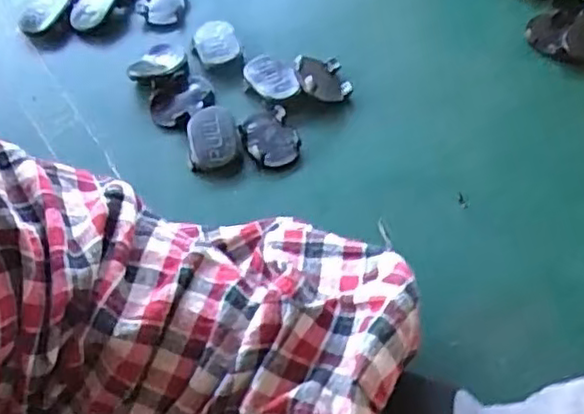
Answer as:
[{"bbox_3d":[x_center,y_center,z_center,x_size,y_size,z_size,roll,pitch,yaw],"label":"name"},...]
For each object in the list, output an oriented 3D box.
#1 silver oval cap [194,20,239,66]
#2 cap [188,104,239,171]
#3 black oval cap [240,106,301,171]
[{"bbox_3d":[-0.050,-0.108,0.443,0.027,0.010,0.032,-11,57,-4],"label":"silver oval cap"},{"bbox_3d":[-0.048,-0.041,0.403,0.029,0.010,0.039,-9,57,-2],"label":"cap"},{"bbox_3d":[-0.013,-0.041,0.403,0.031,0.008,0.042,-18,57,-8],"label":"black oval cap"}]

